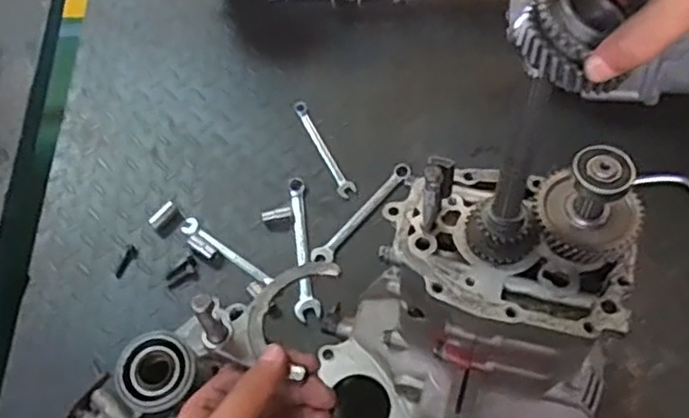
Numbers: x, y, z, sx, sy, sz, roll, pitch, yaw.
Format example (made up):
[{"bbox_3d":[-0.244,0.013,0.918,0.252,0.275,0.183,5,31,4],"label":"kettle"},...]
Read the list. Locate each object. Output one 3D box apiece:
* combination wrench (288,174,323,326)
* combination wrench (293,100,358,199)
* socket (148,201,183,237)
[{"bbox_3d":[-0.056,0.046,0.843,0.030,0.008,0.191,-9,63,-2],"label":"combination wrench"},{"bbox_3d":[-0.028,-0.084,0.914,0.024,0.010,0.165,-24,65,-9],"label":"combination wrench"},{"bbox_3d":[-0.234,0.013,0.872,0.027,0.019,0.040,31,69,17],"label":"socket"}]

